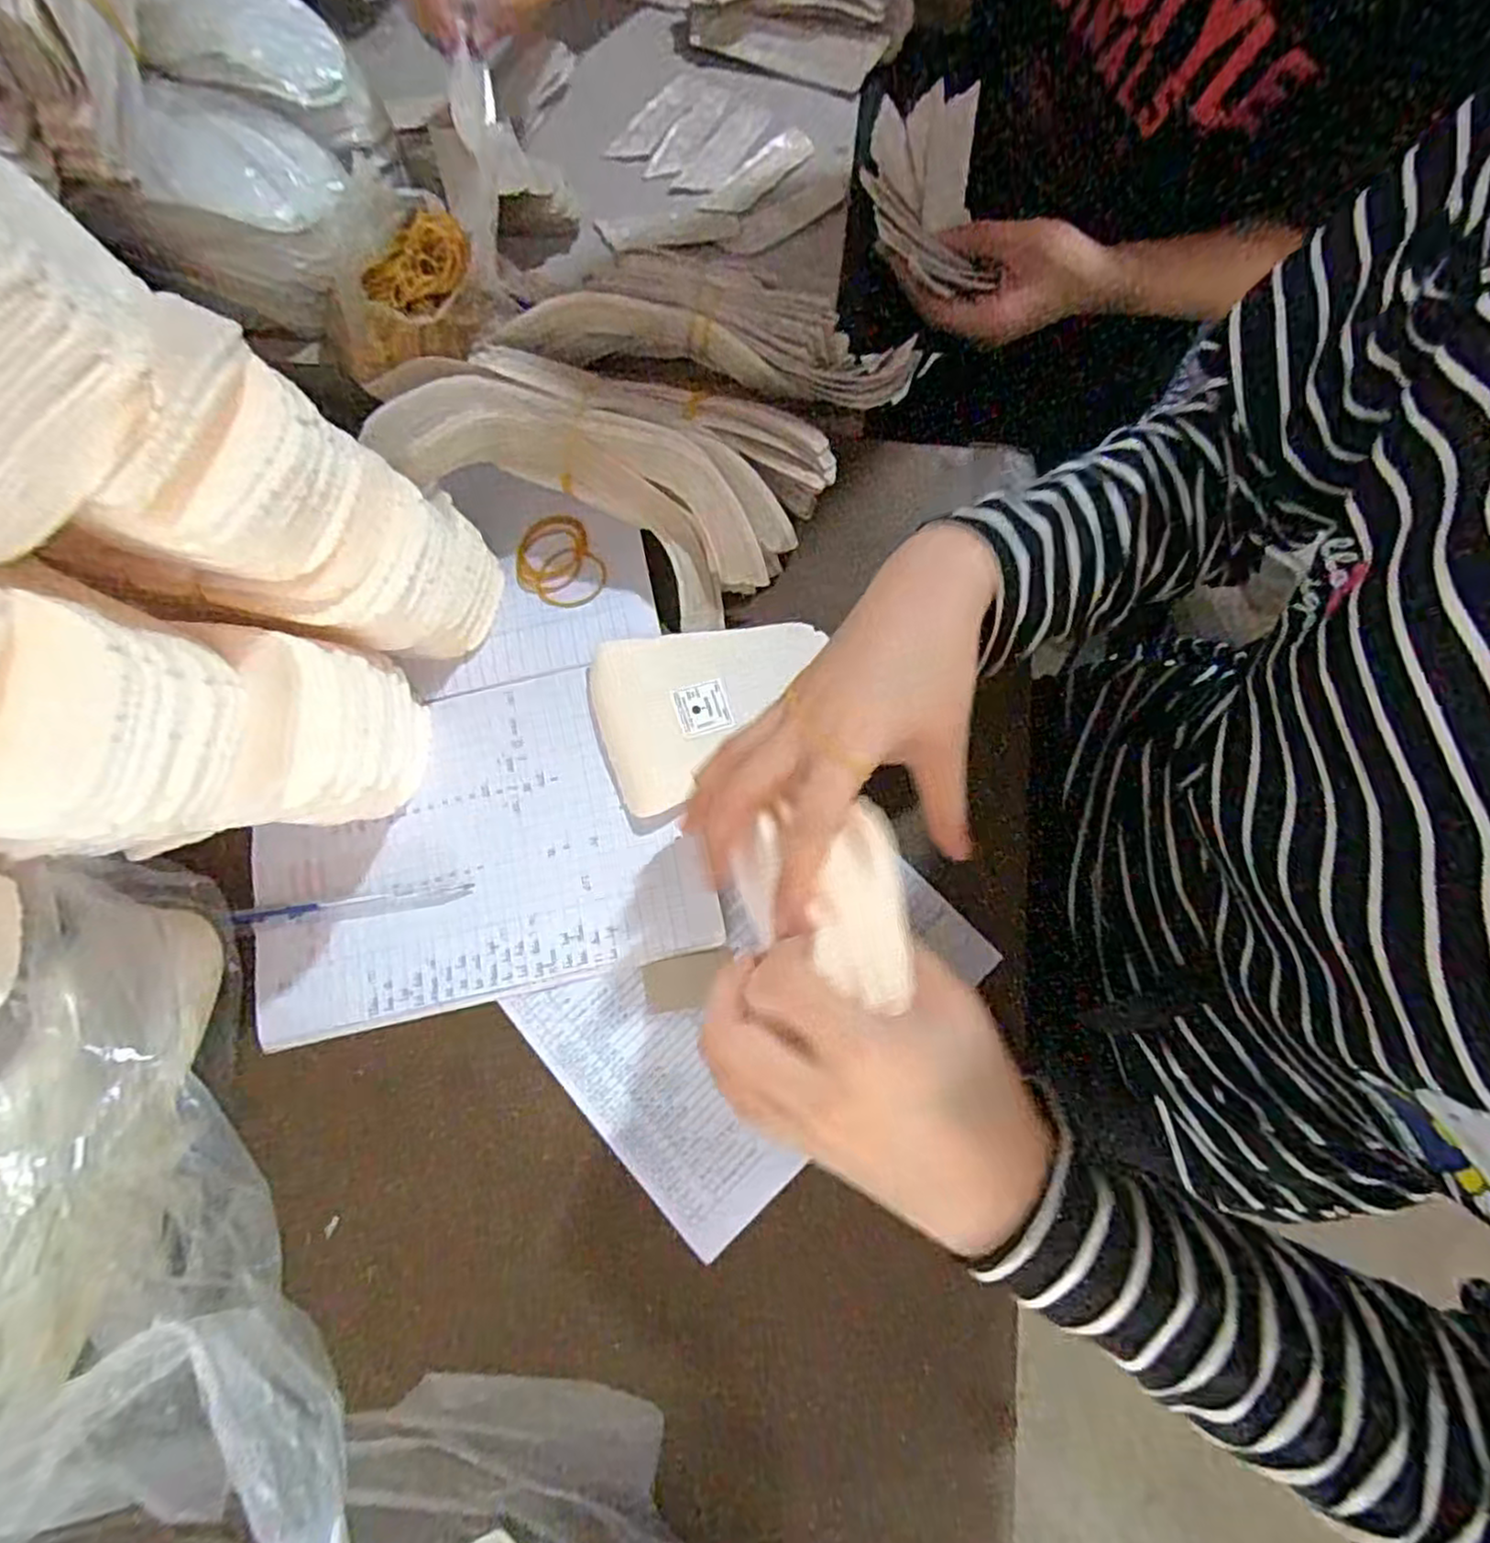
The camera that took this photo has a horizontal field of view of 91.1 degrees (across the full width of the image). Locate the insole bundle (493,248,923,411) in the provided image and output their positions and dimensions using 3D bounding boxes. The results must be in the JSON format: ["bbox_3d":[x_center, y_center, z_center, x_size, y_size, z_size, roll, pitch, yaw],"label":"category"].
[{"bbox_3d":[-0.016,-0.279,0.450,0.247,0.060,0.101,2,77,2],"label":"insole bundle"}]

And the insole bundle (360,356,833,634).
[{"bbox_3d":[-0.078,-0.176,0.418,0.240,0.077,0.124,19,78,5],"label":"insole bundle"}]

